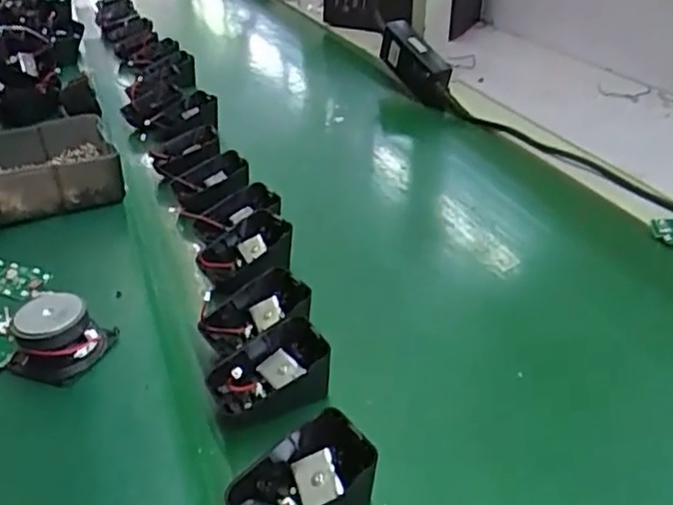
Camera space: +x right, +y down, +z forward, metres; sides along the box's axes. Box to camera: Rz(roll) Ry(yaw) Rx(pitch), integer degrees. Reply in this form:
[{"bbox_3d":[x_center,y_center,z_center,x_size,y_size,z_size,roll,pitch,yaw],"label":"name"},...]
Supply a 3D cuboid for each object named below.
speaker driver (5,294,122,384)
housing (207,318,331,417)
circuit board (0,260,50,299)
[{"bbox_3d":[-0.173,0.054,0.419,0.054,0.038,0.048,9,38,12],"label":"speaker driver"},{"bbox_3d":[-0.039,0.071,0.388,0.067,0.038,0.048,-11,38,-15],"label":"housing"},{"bbox_3d":[-0.250,0.017,0.505,0.060,0.008,0.029,13,39,17],"label":"circuit board"}]

